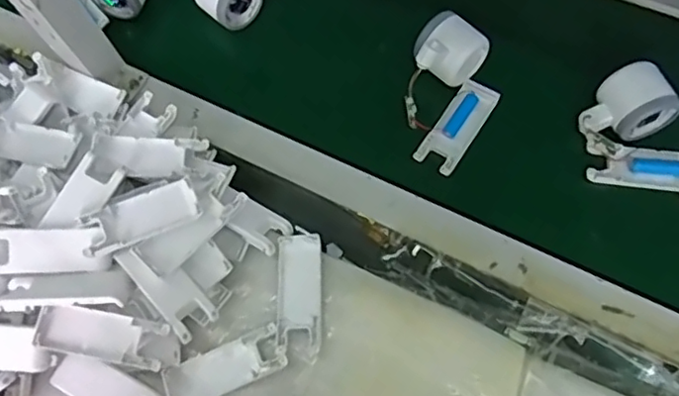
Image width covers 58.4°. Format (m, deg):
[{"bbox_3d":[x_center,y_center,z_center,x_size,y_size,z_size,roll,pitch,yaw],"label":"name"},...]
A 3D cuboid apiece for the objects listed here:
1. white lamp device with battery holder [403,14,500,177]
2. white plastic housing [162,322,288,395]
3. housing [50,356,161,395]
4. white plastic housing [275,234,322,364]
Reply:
[{"bbox_3d":[0.105,-0.104,0.589,0.086,0.068,0.130,21,69,16],"label":"white lamp device with battery holder"},{"bbox_3d":[-0.099,0.146,0.521,0.103,0.012,0.037,-22,64,-4],"label":"white plastic housing"},{"bbox_3d":[-0.200,0.167,0.524,0.097,0.006,0.042,28,85,11],"label":"housing"},{"bbox_3d":[-0.036,0.086,0.542,0.039,0.009,0.110,-3,65,5],"label":"white plastic housing"}]

